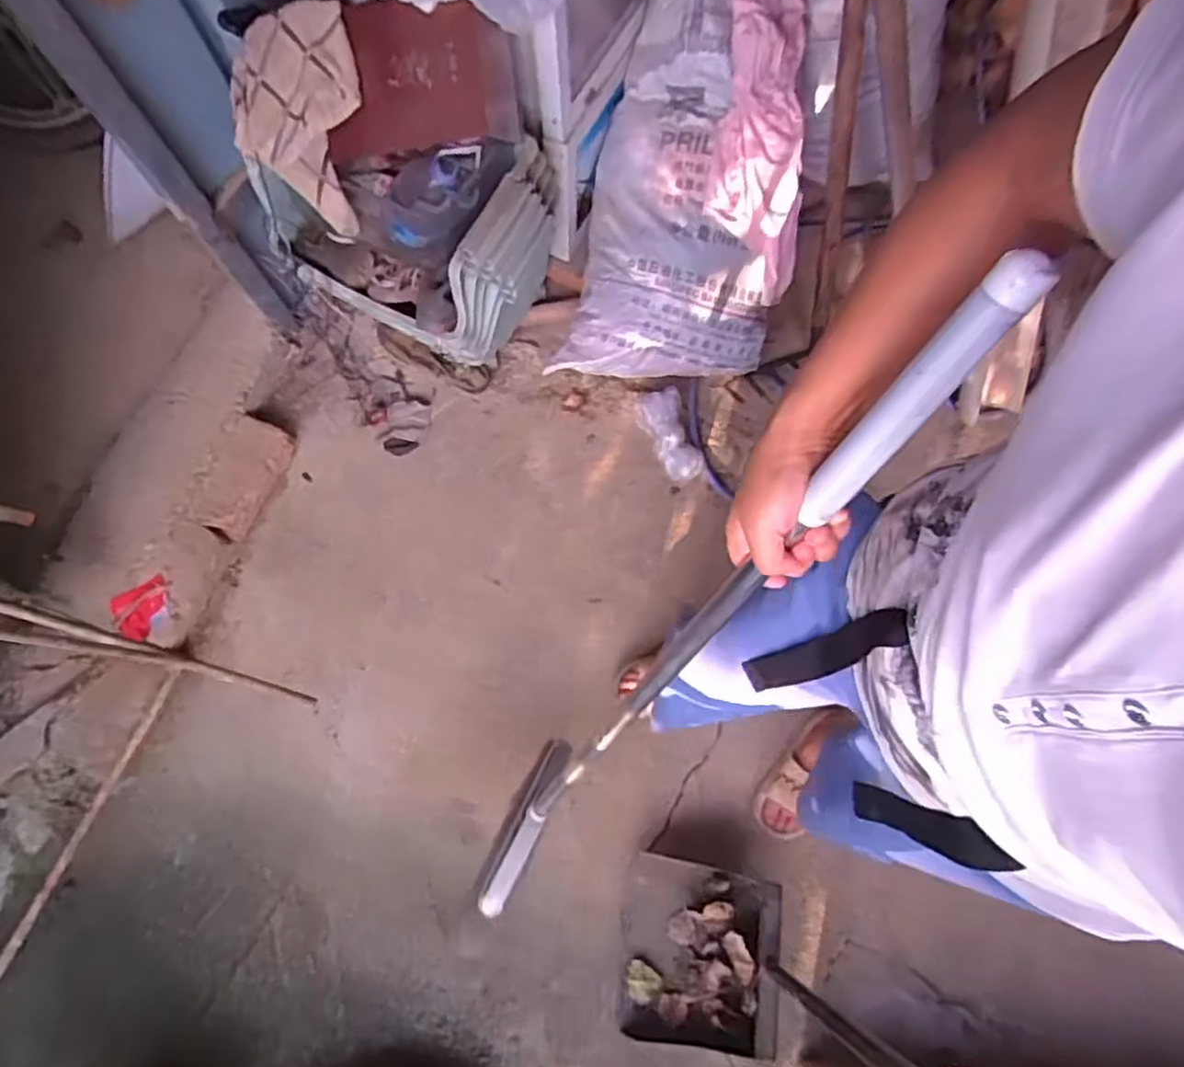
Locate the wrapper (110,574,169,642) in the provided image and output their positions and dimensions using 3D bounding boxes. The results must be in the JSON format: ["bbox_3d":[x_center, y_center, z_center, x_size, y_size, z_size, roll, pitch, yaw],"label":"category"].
[{"bbox_3d":[-0.837,0.139,1.304,0.097,0.035,0.108,-33,72,-9],"label":"wrapper"}]

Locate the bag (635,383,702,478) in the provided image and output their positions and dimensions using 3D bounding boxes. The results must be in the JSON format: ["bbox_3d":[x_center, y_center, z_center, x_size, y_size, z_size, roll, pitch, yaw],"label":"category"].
[{"bbox_3d":[0.161,-0.204,1.426,0.100,0.058,0.193,-26,98,-7],"label":"bag"}]

